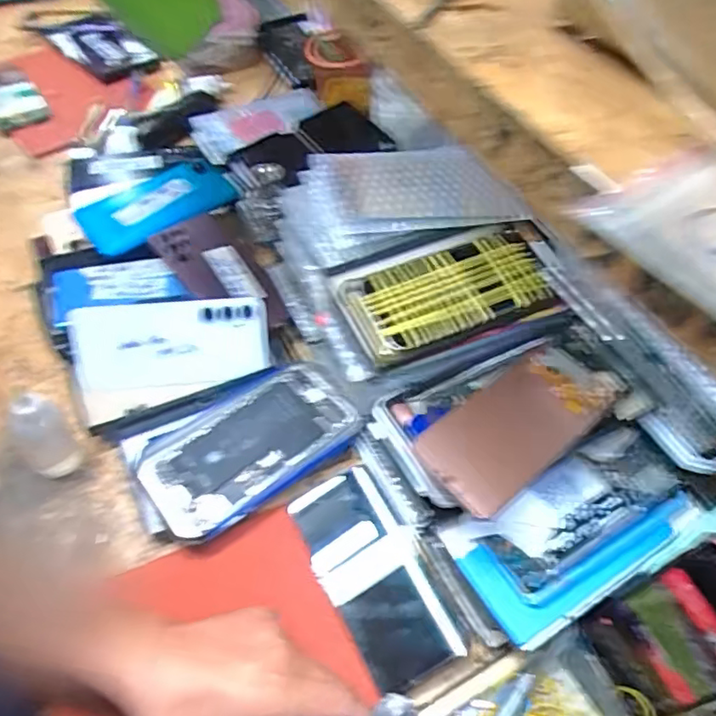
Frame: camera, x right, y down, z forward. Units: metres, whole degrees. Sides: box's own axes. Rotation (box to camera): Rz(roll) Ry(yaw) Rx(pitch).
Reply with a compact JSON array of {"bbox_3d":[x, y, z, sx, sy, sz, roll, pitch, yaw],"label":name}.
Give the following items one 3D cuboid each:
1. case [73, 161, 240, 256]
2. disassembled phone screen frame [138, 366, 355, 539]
[{"bbox_3d":[-0.204,-0.161,0.623,0.079,0.019,0.160,40,60,23],"label":"case"},{"bbox_3d":[-0.088,0.070,0.498,0.175,0.007,0.081,-33,64,-24],"label":"disassembled phone screen frame"}]

